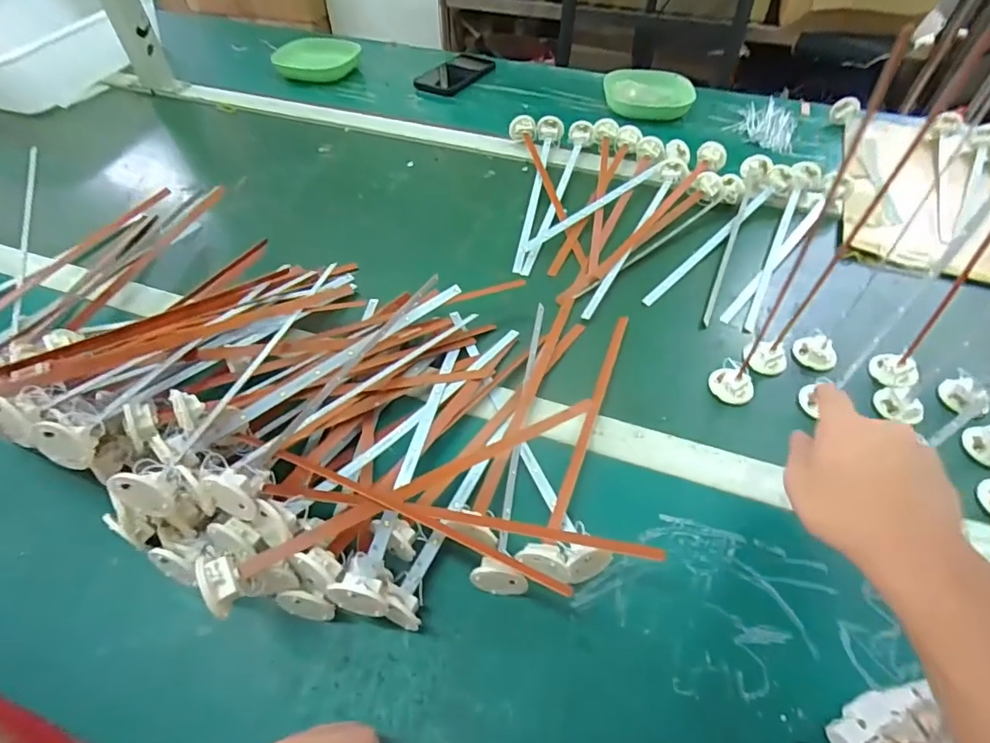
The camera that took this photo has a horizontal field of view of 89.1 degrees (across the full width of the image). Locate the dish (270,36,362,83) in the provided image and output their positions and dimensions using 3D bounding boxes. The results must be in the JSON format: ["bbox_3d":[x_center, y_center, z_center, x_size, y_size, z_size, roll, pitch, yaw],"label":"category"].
[{"bbox_3d":[-0.309,-0.544,0.885,0.150,0.050,0.073,-18,53,-10],"label":"dish"}]

